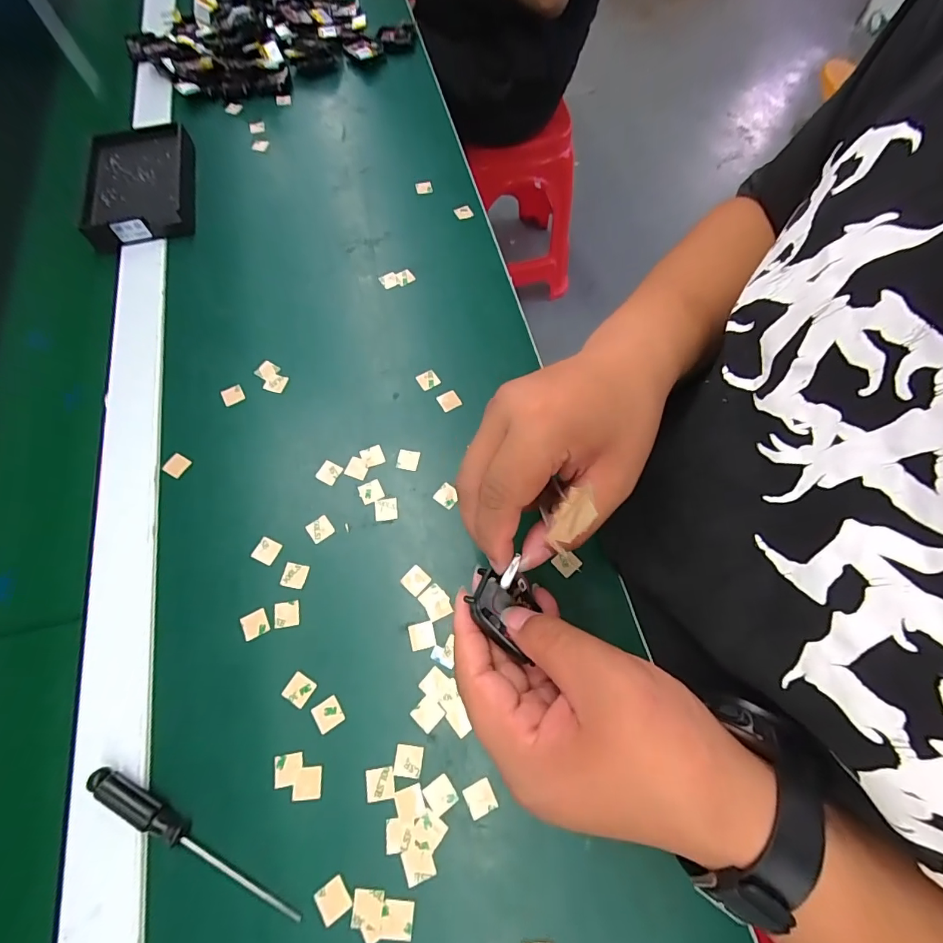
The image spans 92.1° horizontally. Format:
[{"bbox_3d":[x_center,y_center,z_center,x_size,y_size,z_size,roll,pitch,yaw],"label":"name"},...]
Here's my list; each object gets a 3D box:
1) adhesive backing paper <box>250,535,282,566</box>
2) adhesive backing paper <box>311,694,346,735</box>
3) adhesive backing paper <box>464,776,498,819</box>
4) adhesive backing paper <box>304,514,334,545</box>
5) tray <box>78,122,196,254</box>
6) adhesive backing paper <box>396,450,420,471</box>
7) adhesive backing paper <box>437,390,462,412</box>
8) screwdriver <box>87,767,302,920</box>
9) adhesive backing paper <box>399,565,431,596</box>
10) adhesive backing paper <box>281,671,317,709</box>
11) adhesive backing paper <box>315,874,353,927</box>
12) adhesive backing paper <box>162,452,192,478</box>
[{"bbox_3d":[-0.139,0.054,0.307,0.016,0.004,0.016,22,68,8],"label":"adhesive backing paper"},{"bbox_3d":[-0.085,0.143,0.268,0.016,0.004,0.016,-31,68,-16],"label":"adhesive backing paper"},{"bbox_3d":[0.005,0.181,0.252,0.016,0.004,0.016,-24,69,-9],"label":"adhesive backing paper"},{"bbox_3d":[-0.104,0.040,0.313,0.016,0.004,0.015,-37,71,-11],"label":"adhesive backing paper"},{"bbox_3d":[-0.321,-0.278,0.439,0.098,0.024,0.142,-12,67,-5],"label":"tray"},{"bbox_3d":[-0.047,-0.009,0.333,0.015,0.004,0.015,9,67,4],"label":"adhesive backing paper"},{"bbox_3d":[-0.017,-0.056,0.353,0.015,0.004,0.015,-30,70,-12],"label":"adhesive backing paper"},{"bbox_3d":[-0.146,0.195,0.238,0.130,0.012,0.013,26,69,11],"label":"screwdriver"},{"bbox_3d":[-0.037,0.071,0.299,0.016,0.004,0.016,42,68,13],"label":"adhesive backing paper"},{"bbox_3d":[-0.104,0.131,0.273,0.016,0.004,0.016,29,67,12],"label":"adhesive backing paper"},{"bbox_3d":[-0.071,0.220,0.233,0.015,0.004,0.015,-36,71,-14],"label":"adhesive backing paper"},{"bbox_3d":[-0.215,-0.005,0.332,0.016,0.004,0.016,28,74,5],"label":"adhesive backing paper"}]

